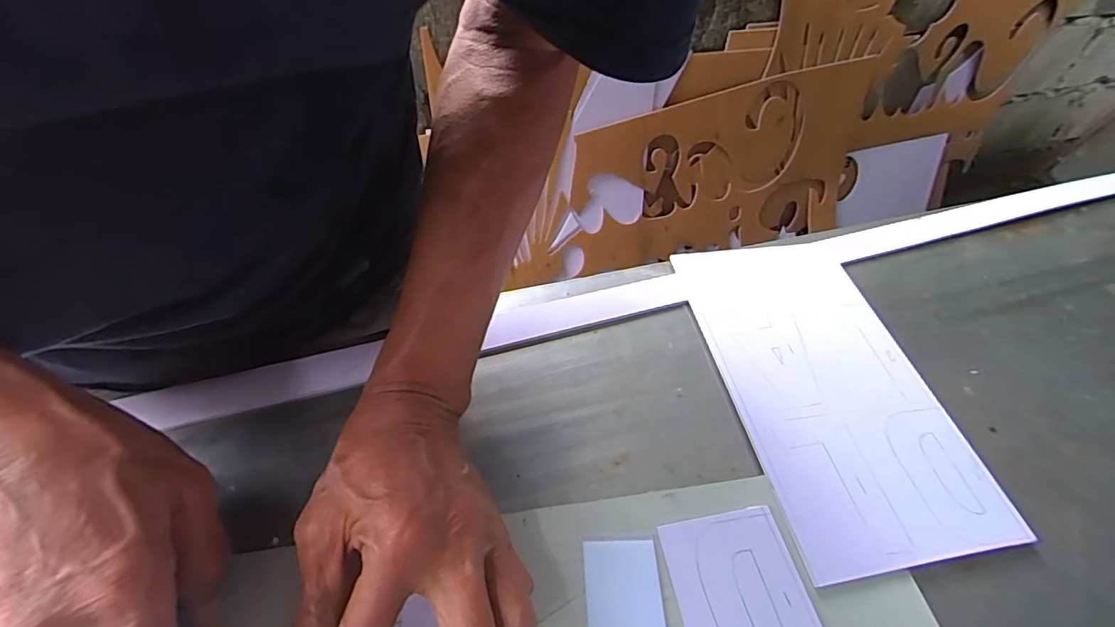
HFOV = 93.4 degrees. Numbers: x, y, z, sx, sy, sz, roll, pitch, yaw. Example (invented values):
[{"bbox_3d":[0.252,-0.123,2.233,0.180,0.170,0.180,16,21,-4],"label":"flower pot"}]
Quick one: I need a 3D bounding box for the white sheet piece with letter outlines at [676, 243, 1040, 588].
[{"bbox_3d":[0.183,0.042,0.365,0.141,0.008,0.243,-6,50,-9],"label":"white sheet piece with letter outlines"}]

